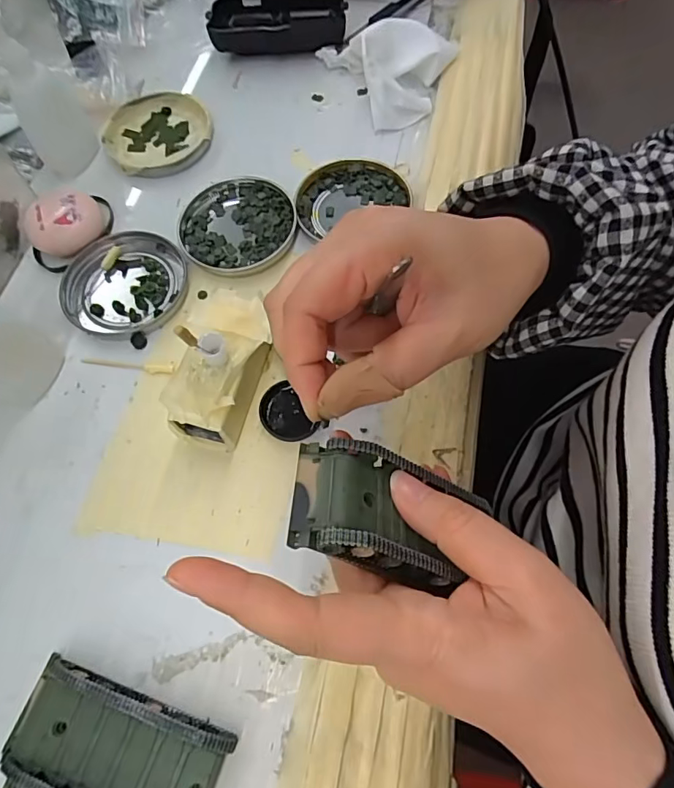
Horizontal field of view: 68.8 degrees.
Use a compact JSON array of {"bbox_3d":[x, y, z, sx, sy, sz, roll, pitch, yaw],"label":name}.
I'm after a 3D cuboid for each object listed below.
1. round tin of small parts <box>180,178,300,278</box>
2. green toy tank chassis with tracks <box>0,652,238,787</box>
[{"bbox_3d":[-0.069,-0.117,0.336,0.078,0.010,0.080,0,66,1],"label":"round tin of small parts"},{"bbox_3d":[-0.097,0.155,0.214,0.094,0.020,0.043,17,68,9],"label":"green toy tank chassis with tracks"}]

